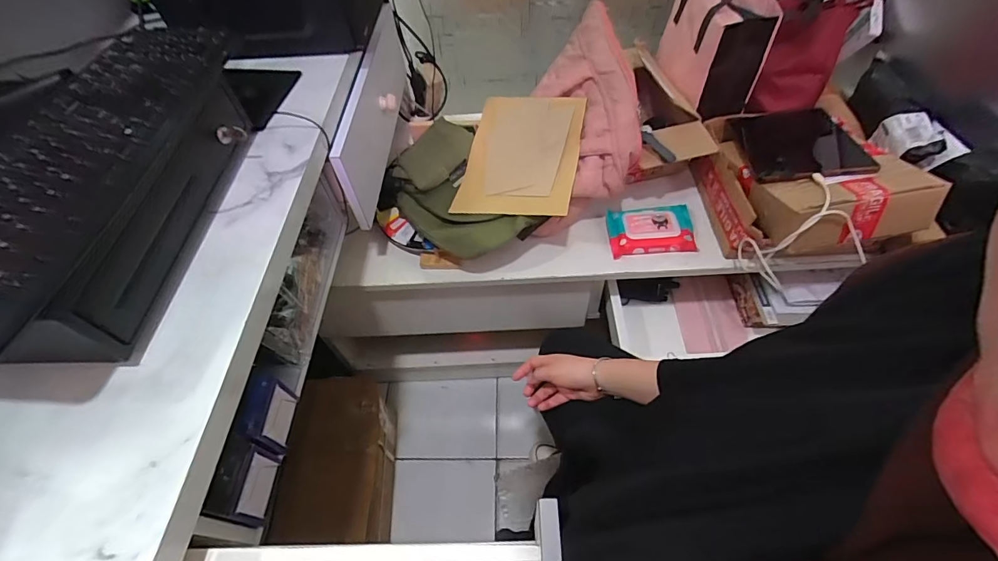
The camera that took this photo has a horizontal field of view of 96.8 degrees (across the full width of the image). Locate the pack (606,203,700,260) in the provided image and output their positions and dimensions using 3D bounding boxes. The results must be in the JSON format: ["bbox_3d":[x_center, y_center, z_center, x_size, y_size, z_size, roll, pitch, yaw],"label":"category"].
[{"bbox_3d":[0.272,-0.094,0.790,0.156,0.036,0.089,-7,54,-1],"label":"pack"}]

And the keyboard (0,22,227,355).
[{"bbox_3d":[-0.405,-0.122,0.417,0.163,0.023,0.430,-3,54,2],"label":"keyboard"}]

